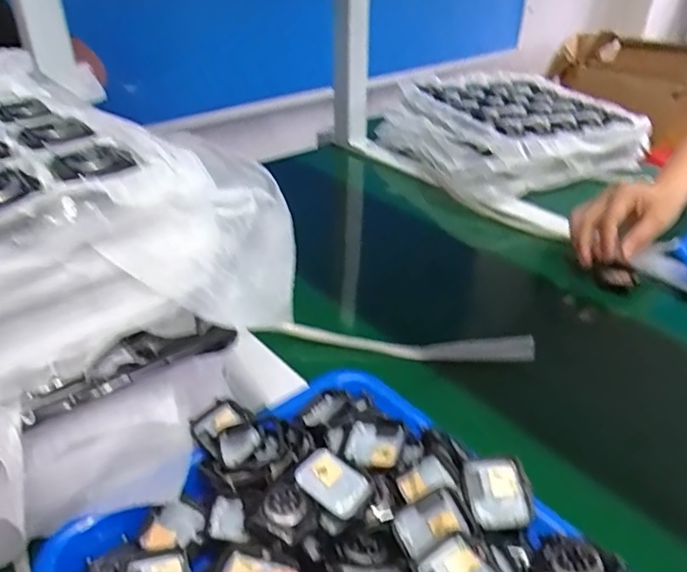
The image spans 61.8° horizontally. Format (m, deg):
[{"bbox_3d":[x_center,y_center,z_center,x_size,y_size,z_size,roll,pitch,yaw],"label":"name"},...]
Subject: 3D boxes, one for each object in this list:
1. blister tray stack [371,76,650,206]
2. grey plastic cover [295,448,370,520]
[{"bbox_3d":[0.250,-0.237,0.877,0.314,0.098,0.288,-18,38,-25],"label":"blister tray stack"},{"bbox_3d":[-0.006,0.118,0.343,0.042,0.017,0.032,25,41,32],"label":"grey plastic cover"}]

